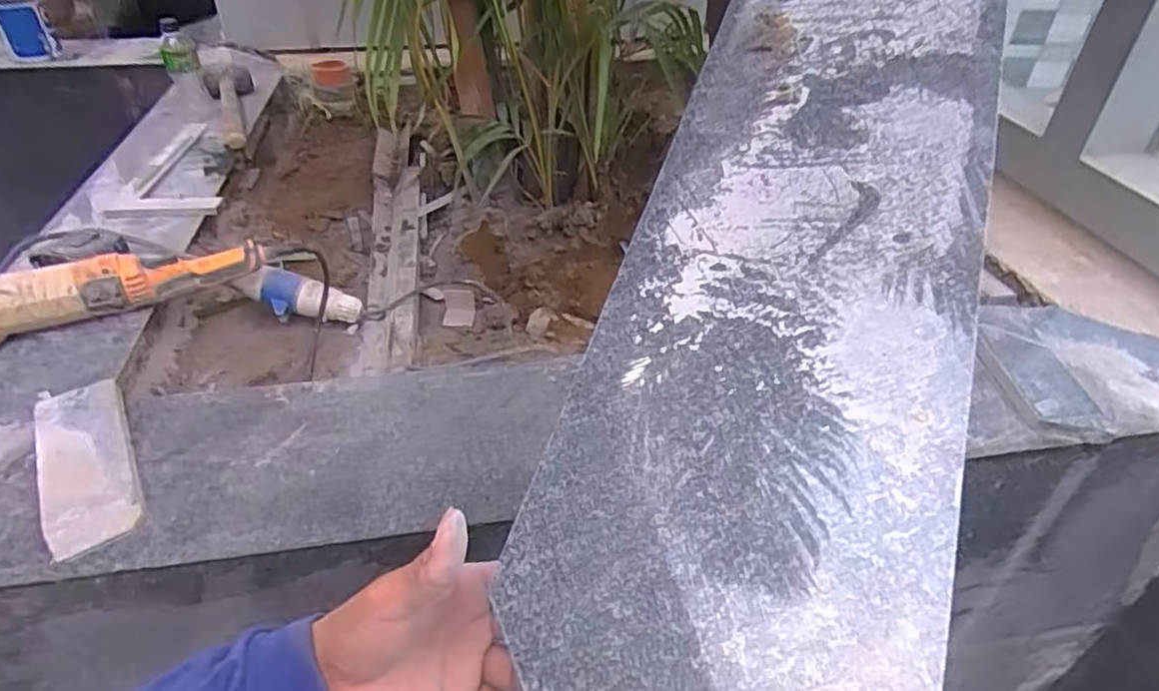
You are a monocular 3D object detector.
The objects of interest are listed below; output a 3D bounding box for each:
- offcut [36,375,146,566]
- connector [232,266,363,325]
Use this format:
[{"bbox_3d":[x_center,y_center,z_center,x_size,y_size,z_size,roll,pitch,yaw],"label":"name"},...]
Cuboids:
[{"bbox_3d":[-0.452,0.105,0.619,0.073,0.023,0.201,-23,45,-27],"label":"offcut"},{"bbox_3d":[-0.373,-0.063,0.912,0.156,0.061,0.056,16,39,-4],"label":"connector"}]

